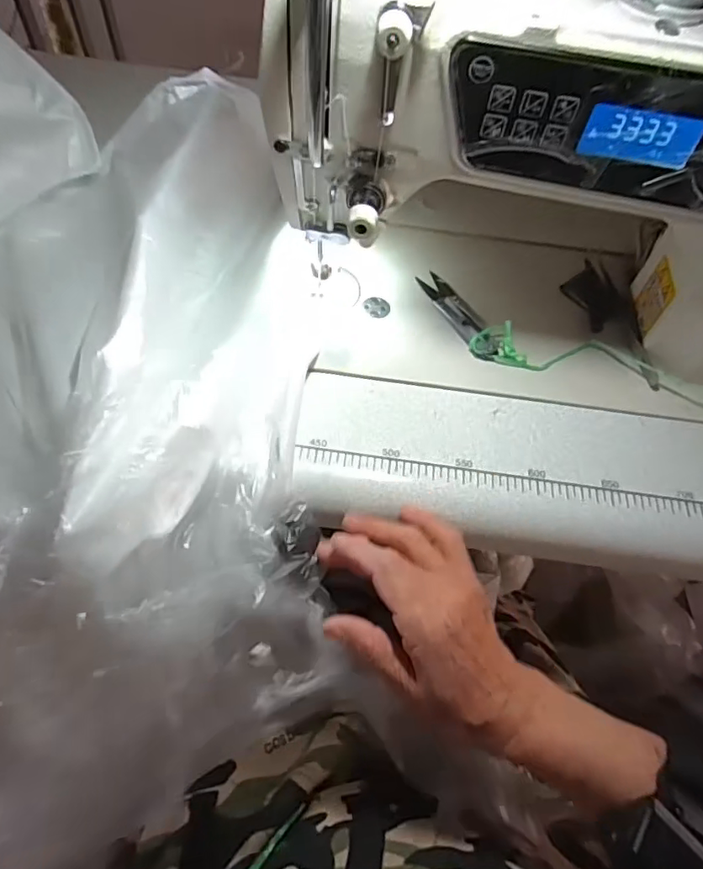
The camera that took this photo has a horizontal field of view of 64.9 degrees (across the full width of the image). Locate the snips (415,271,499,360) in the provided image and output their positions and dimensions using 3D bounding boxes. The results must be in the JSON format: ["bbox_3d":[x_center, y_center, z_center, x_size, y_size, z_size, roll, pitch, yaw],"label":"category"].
[{"bbox_3d":[0.087,-0.098,0.446,0.024,0.009,0.097,-22,62,-17],"label":"snips"}]

